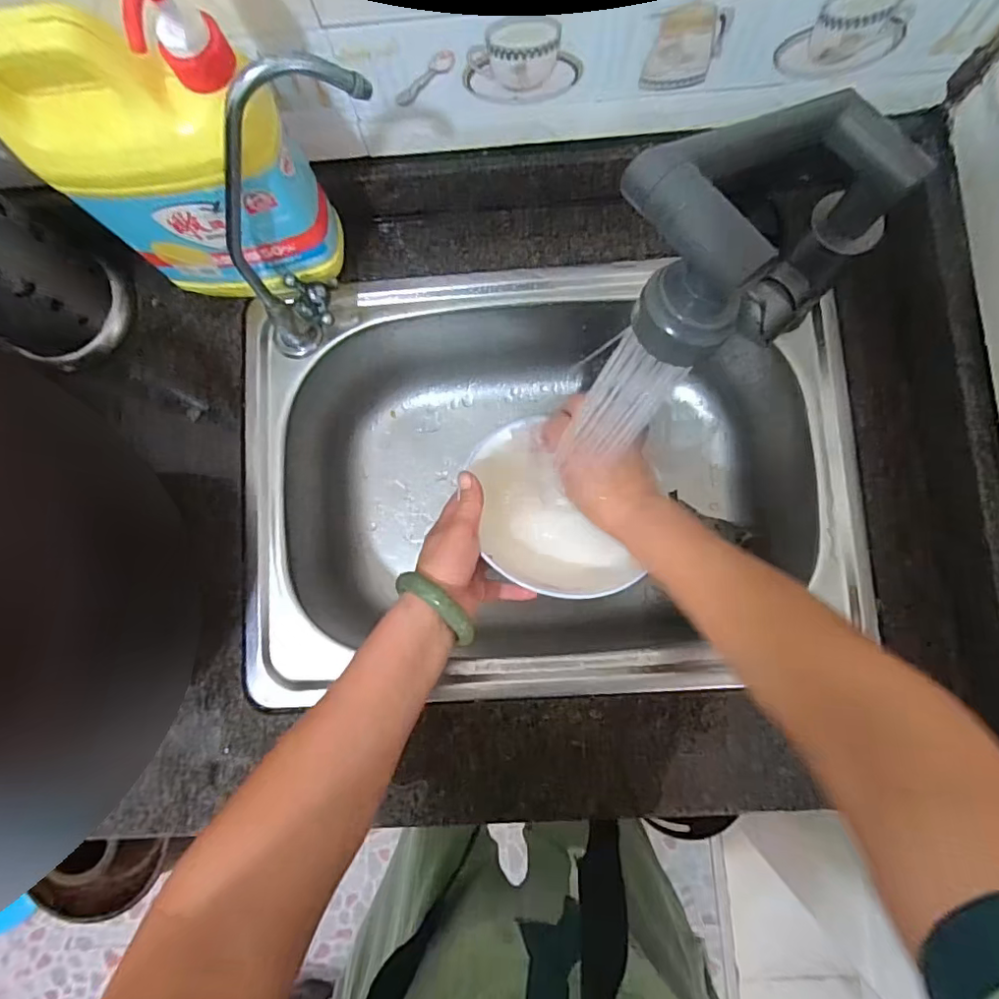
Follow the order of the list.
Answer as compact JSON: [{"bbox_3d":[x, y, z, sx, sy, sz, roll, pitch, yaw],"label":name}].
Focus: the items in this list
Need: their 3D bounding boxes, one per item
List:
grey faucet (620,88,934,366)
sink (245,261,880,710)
[{"bbox_3d":[0.148,-0.146,0.334,0.201,0.202,0.084,-35,83,-2],"label":"grey faucet"},{"bbox_3d":[0.039,-0.013,0.530,0.505,0.152,0.358,-3,83,2],"label":"sink"}]

